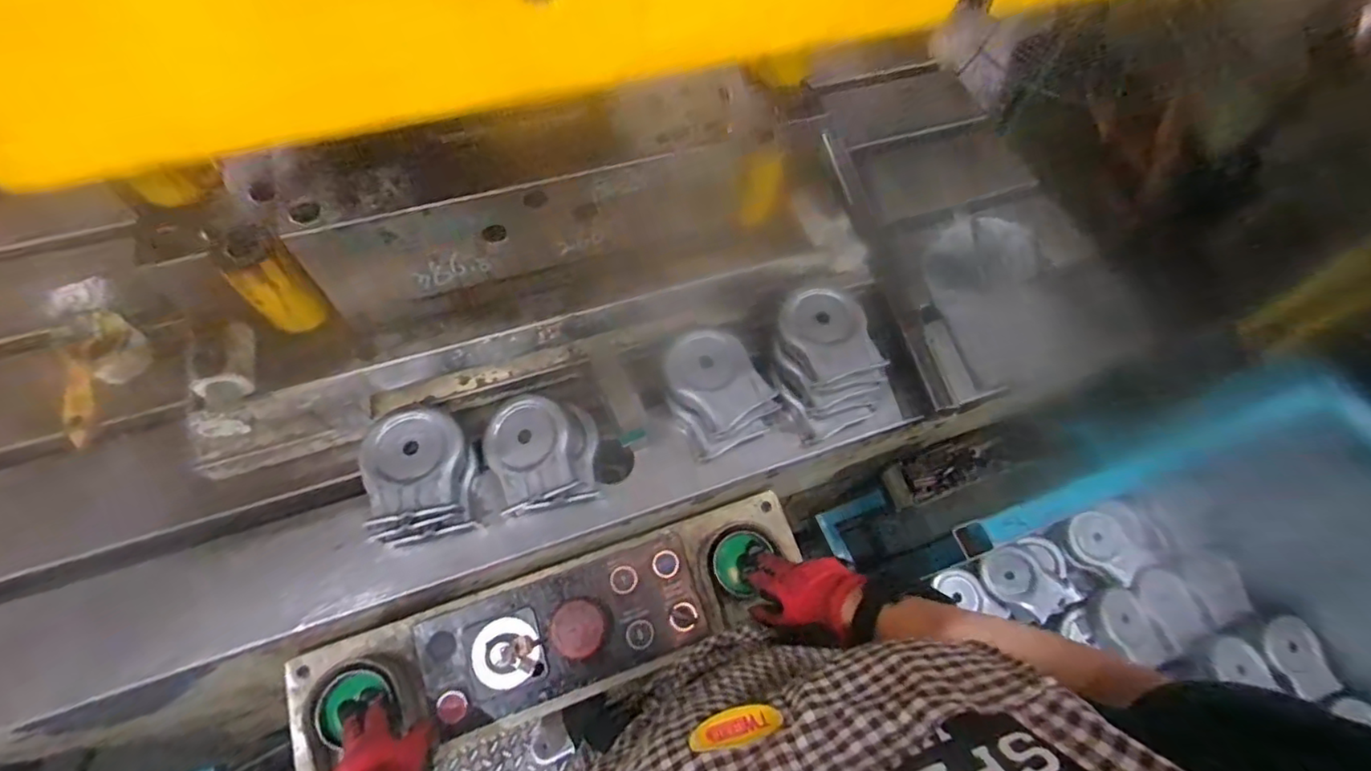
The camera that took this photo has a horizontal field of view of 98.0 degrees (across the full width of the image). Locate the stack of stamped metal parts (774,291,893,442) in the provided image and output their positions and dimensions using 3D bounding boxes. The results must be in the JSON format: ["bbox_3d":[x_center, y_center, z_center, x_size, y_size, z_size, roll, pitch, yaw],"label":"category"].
[{"bbox_3d":[0.166,-0.027,0.705,0.107,0.081,0.153,-9,64,-8],"label":"stack of stamped metal parts"}]

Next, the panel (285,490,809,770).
[{"bbox_3d":[-0.124,0.261,0.639,0.539,0.047,0.139,-17,65,-12],"label":"panel"}]

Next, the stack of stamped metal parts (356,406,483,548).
[{"bbox_3d":[-0.282,0.099,0.636,0.106,0.077,0.126,-9,64,-8],"label":"stack of stamped metal parts"}]

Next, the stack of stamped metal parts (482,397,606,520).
[{"bbox_3d":[-0.159,0.077,0.658,0.110,0.062,0.120,-17,67,7],"label":"stack of stamped metal parts"}]

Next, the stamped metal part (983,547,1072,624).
[{"bbox_3d":[0.595,0.349,1.052,0.127,0.008,0.084,44,100,22],"label":"stamped metal part"}]

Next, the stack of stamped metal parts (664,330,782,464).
[{"bbox_3d":[0.038,0.005,0.698,0.113,0.062,0.142,-24,67,-15],"label":"stack of stamped metal parts"}]

